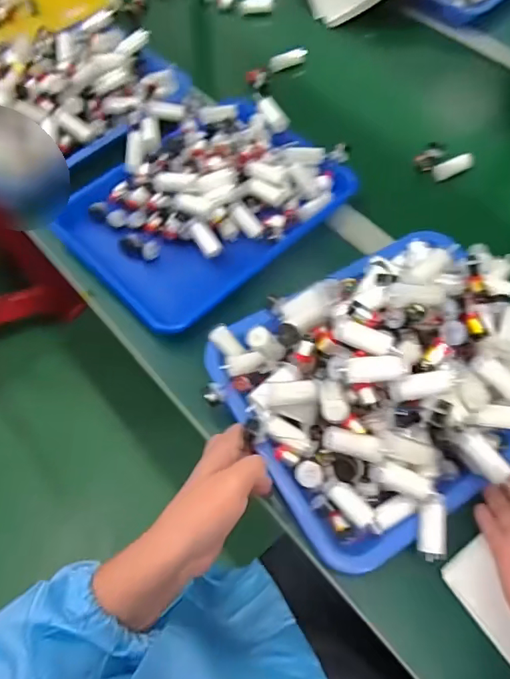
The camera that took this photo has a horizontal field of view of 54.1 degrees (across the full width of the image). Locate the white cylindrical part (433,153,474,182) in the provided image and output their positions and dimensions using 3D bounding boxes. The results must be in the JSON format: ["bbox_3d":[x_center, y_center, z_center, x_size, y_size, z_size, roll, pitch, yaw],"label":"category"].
[{"bbox_3d":[0.269,-0.234,0.677,0.052,0.019,0.018,-21,62,13],"label":"white cylindrical part"}]

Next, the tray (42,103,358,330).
[{"bbox_3d":[-0.066,-0.184,0.625,0.330,0.079,0.268,-40,68,-19],"label":"tray"}]

